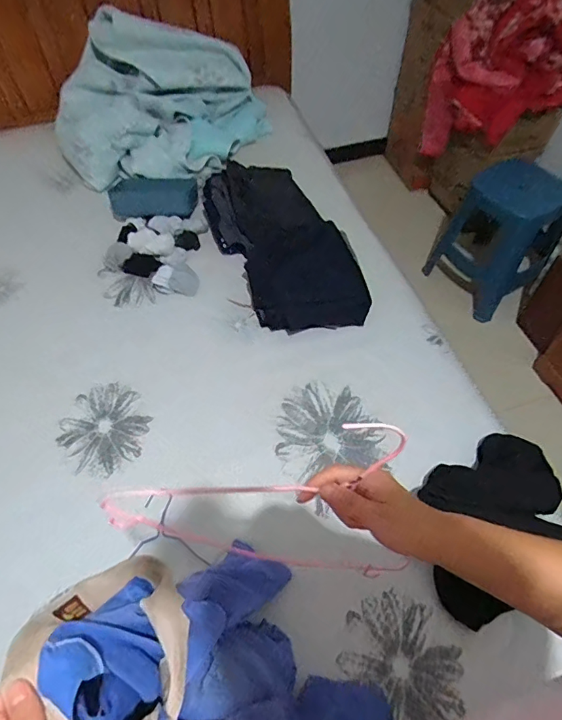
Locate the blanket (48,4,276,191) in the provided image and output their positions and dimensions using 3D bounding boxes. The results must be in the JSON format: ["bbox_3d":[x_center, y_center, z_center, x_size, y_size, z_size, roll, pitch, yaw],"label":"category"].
[{"bbox_3d":[-0.408,-0.882,1.550,0.708,0.318,0.505,-20,58,-13],"label":"blanket"}]

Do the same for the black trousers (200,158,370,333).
[{"bbox_3d":[0.007,-0.329,1.289,0.307,0.098,0.622,-21,59,-13],"label":"black trousers"}]

